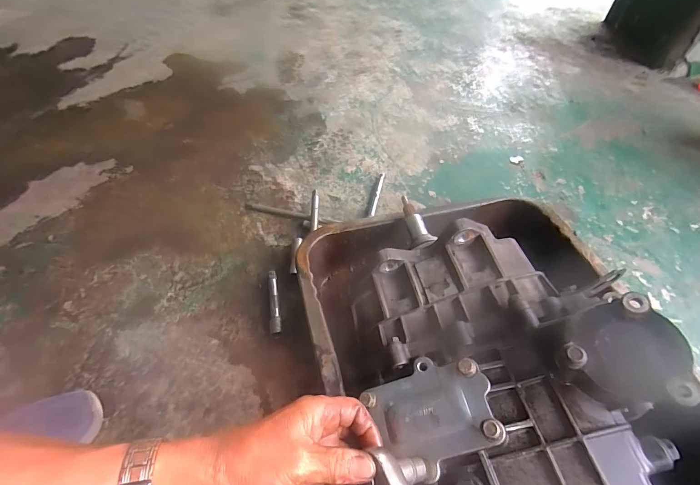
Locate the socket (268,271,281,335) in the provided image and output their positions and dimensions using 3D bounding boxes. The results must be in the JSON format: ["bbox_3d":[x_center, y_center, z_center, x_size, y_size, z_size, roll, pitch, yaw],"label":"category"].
[{"bbox_3d":[-0.128,0.098,0.587,0.017,0.019,0.121,-9,51,-6],"label":"socket"}]

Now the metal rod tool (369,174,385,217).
[{"bbox_3d":[0.061,-0.109,0.770,0.011,0.013,0.137,10,51,9],"label":"metal rod tool"}]

